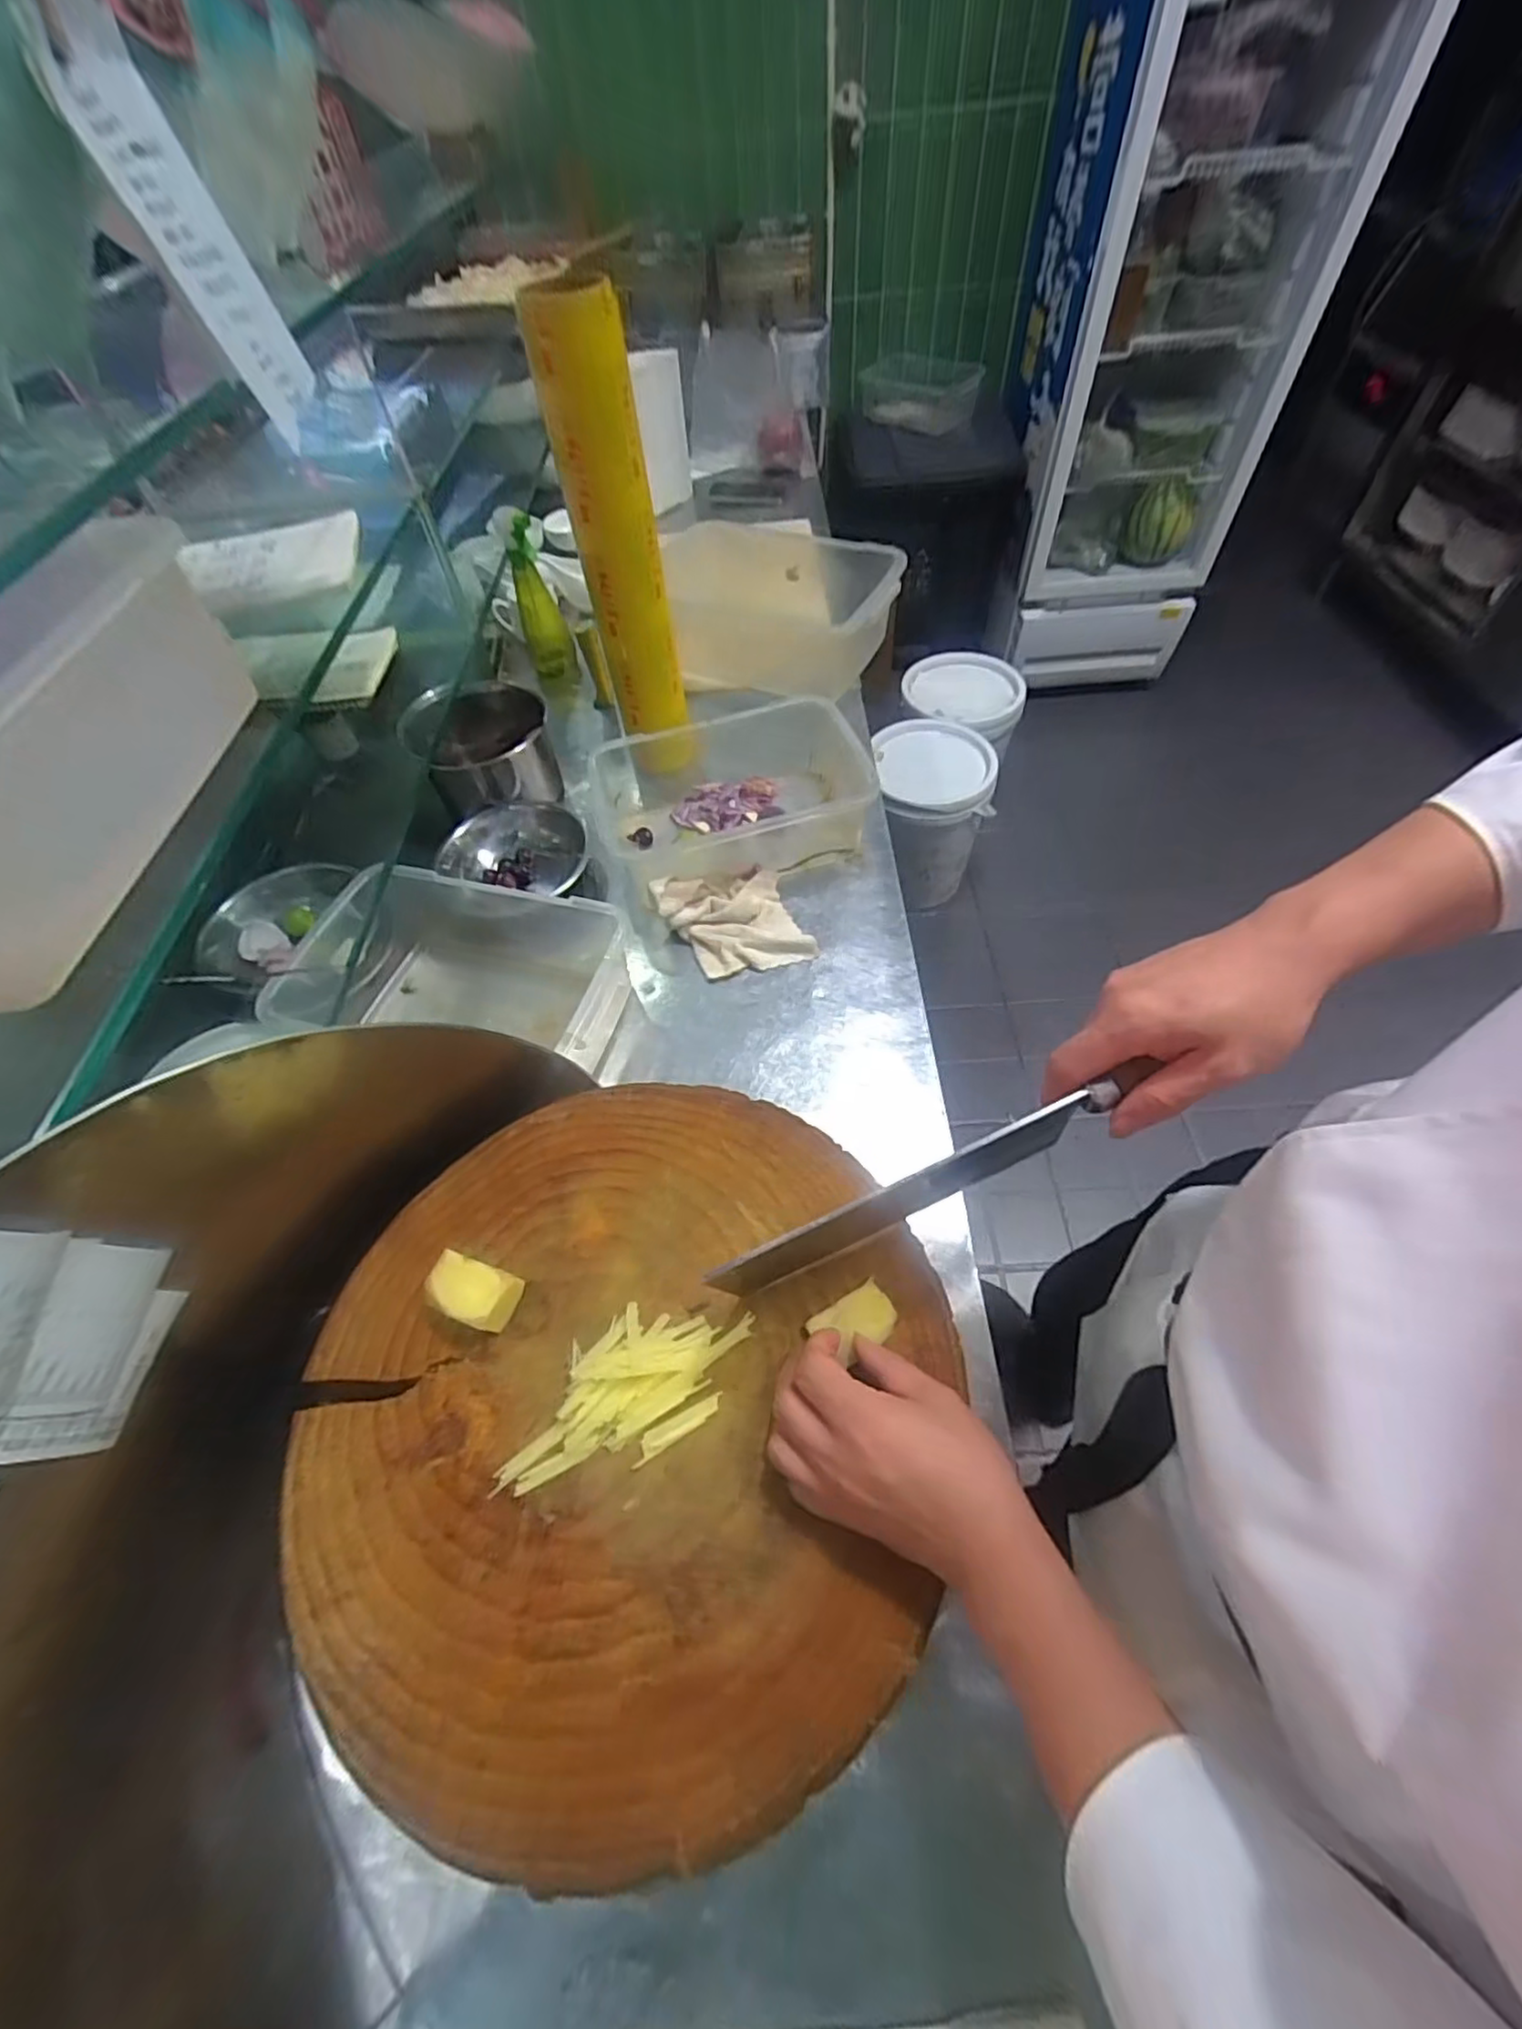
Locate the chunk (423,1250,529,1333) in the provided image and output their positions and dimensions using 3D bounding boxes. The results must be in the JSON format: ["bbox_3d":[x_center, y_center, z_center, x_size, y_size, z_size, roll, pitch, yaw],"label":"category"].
[{"bbox_3d":[-0.189,0.185,0.450,0.059,0.029,0.035,15,59,14],"label":"chunk"}]

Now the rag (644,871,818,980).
[{"bbox_3d":[-0.030,-0.106,0.756,0.149,0.055,0.127,-19,57,-8],"label":"rag"}]

